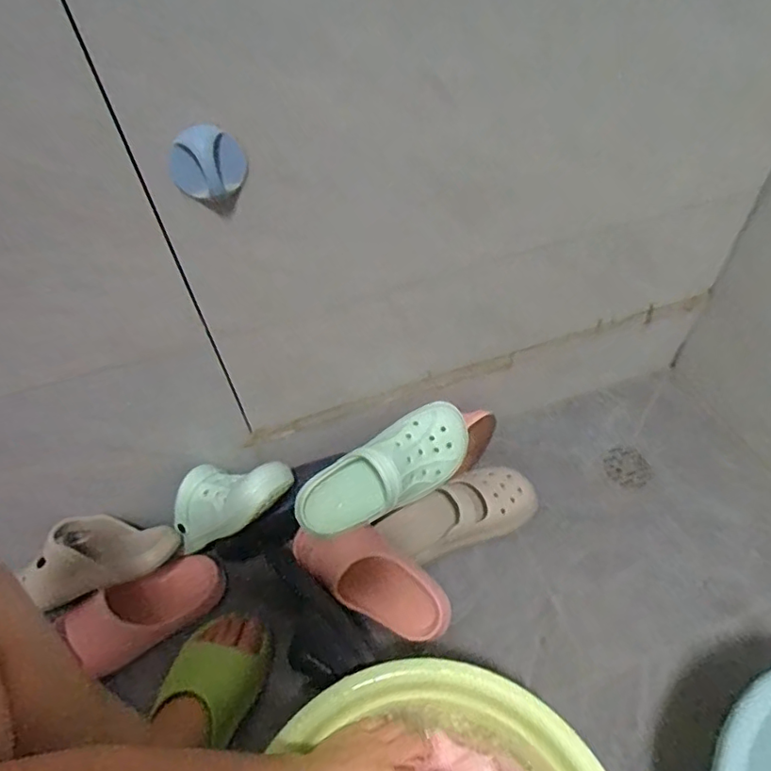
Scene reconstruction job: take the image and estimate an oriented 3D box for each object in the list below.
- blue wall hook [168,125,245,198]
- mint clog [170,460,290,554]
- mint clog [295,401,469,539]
[{"bbox_3d":[-0.148,-0.184,0.461,0.062,0.061,0.015,-28,53,-17],"label":"blue wall hook"},{"bbox_3d":[-0.208,0.145,0.708,0.196,0.076,0.086,-24,43,29],"label":"mint clog"},{"bbox_3d":[0.002,0.121,0.740,0.258,0.085,0.110,-32,97,-5],"label":"mint clog"}]

